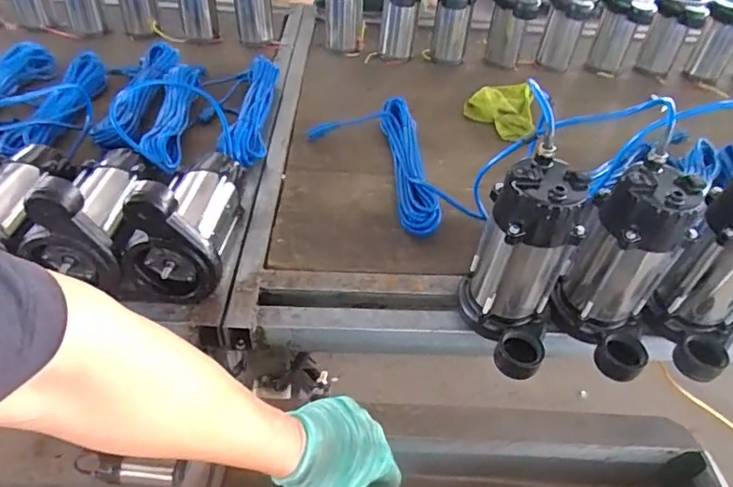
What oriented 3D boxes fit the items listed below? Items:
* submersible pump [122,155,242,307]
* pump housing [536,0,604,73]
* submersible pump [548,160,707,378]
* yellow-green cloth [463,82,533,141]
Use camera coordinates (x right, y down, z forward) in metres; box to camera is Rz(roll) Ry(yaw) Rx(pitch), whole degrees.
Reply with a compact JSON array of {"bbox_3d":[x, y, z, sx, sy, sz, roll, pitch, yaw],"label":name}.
[{"bbox_3d":[-0.253,-0.051,0.715,0.125,0.159,0.255,2,43,-4],"label":"submersible pump"},{"bbox_3d":[0.478,-0.510,1.259,0.117,0.191,0.108,19,45,14],"label":"pump housing"},{"bbox_3d":[0.311,0.036,0.619,0.116,0.226,0.123,18,45,13],"label":"submersible pump"},{"bbox_3d":[0.286,-0.288,1.112,0.148,0.056,0.180,15,44,10],"label":"yellow-green cloth"}]

